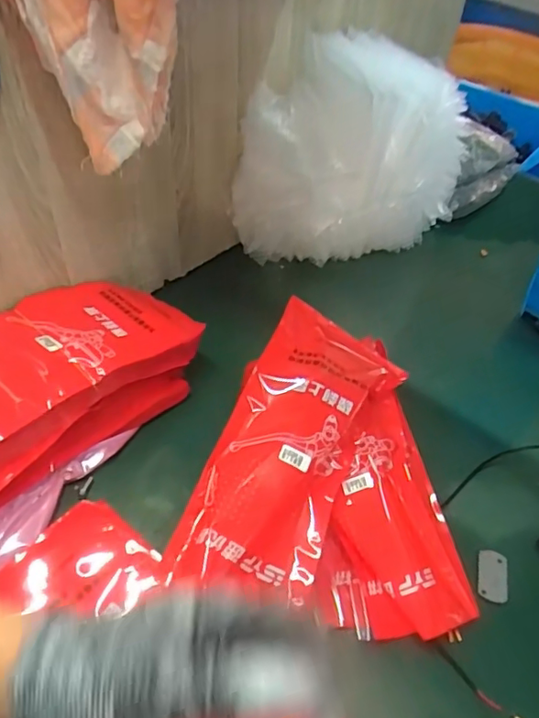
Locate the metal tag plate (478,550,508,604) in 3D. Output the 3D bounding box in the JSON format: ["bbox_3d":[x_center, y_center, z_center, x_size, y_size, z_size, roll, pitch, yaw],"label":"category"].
[{"bbox_3d":[0.224,0.218,0.574,0.028,0.004,0.051,8,46,14],"label":"metal tag plate"}]

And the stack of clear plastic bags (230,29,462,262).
[{"bbox_3d":[0.129,-0.286,0.838,0.347,0.288,0.142,5,47,-2],"label":"stack of clear plastic bags"}]

